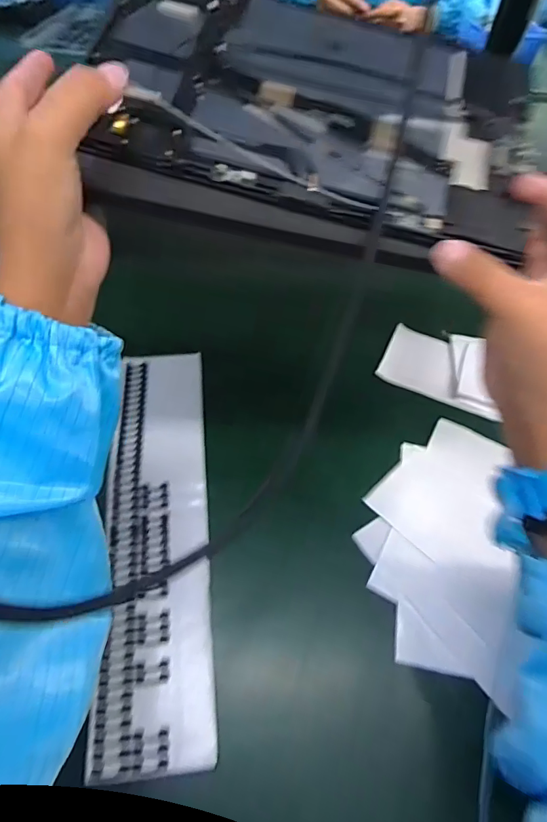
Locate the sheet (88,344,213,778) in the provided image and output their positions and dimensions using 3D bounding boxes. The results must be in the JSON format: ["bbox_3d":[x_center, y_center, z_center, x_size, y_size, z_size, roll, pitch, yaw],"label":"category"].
[{"bbox_3d":[-0.083,0.074,0.340,0.072,0.008,0.299,-5,56,-7],"label":"sheet"}]

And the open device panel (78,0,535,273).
[{"bbox_3d":[0.023,-0.158,0.254,0.229,0.016,0.159,13,69,-3],"label":"open device panel"}]

